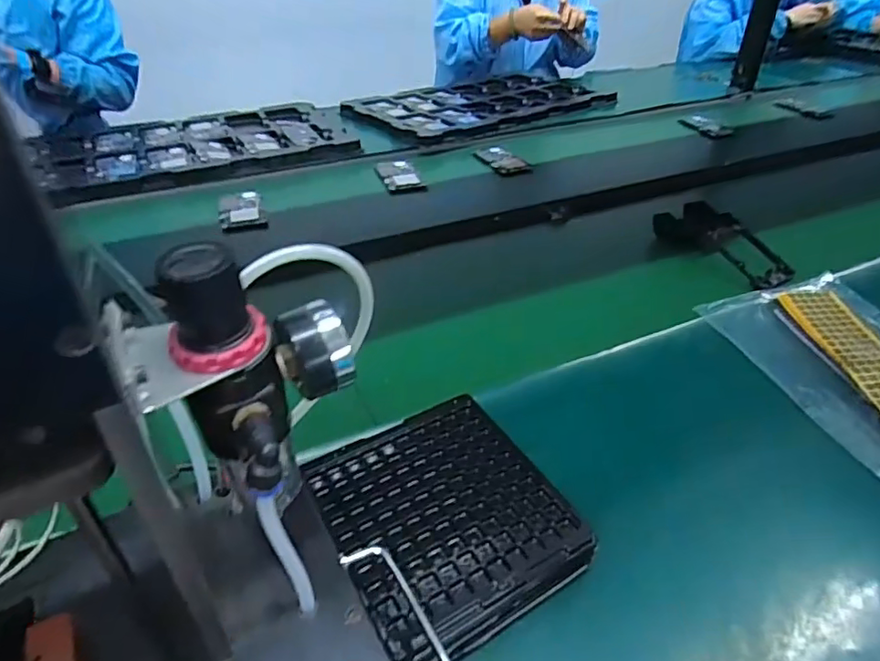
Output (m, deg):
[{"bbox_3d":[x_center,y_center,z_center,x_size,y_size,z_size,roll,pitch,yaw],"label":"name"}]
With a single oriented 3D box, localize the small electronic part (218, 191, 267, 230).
[{"bbox_3d":[-0.304,-0.184,0.891,0.063,0.011,0.099,-13,40,-18],"label":"small electronic part"}]

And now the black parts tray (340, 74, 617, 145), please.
[{"bbox_3d":[0.089,-0.518,1.318,0.568,0.019,0.342,-21,40,-26],"label":"black parts tray"}]

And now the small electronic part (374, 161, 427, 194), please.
[{"bbox_3d":[-0.070,-0.266,1.006,0.066,0.014,0.113,-10,39,-14],"label":"small electronic part"}]

